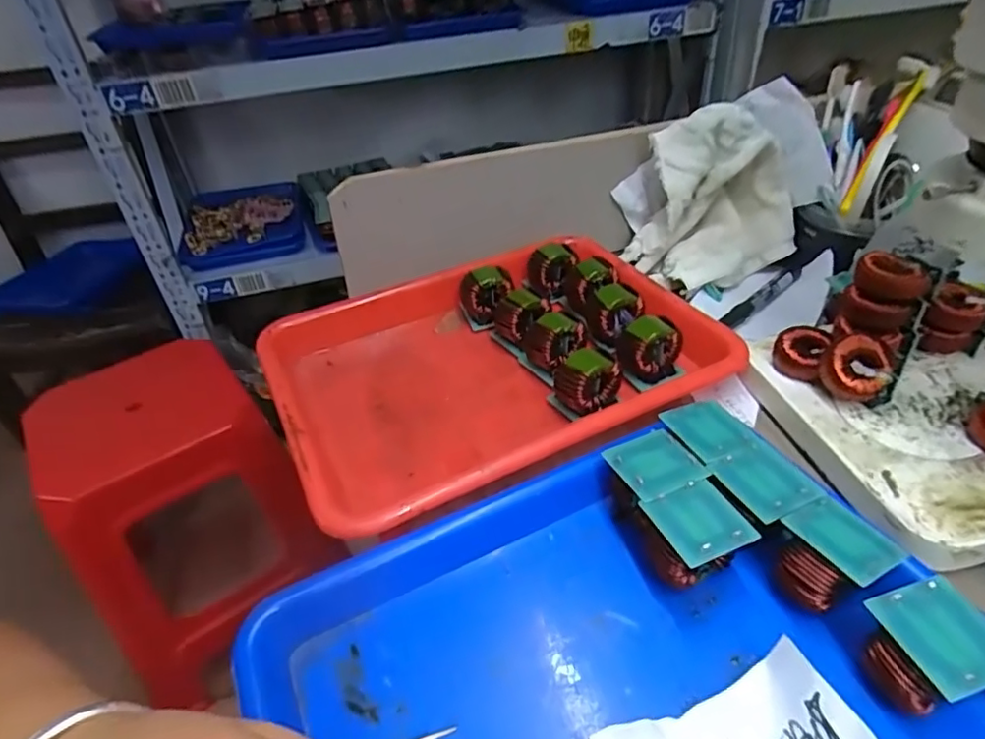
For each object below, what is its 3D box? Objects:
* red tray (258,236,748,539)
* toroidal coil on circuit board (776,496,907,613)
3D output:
[{"bbox_3d":[0.002,-0.012,0.480,0.335,0.057,0.246,-22,41,-19],"label":"red tray"},{"bbox_3d":[0.181,0.107,0.318,0.047,0.056,0.045,-22,41,-20],"label":"toroidal coil on circuit board"}]

